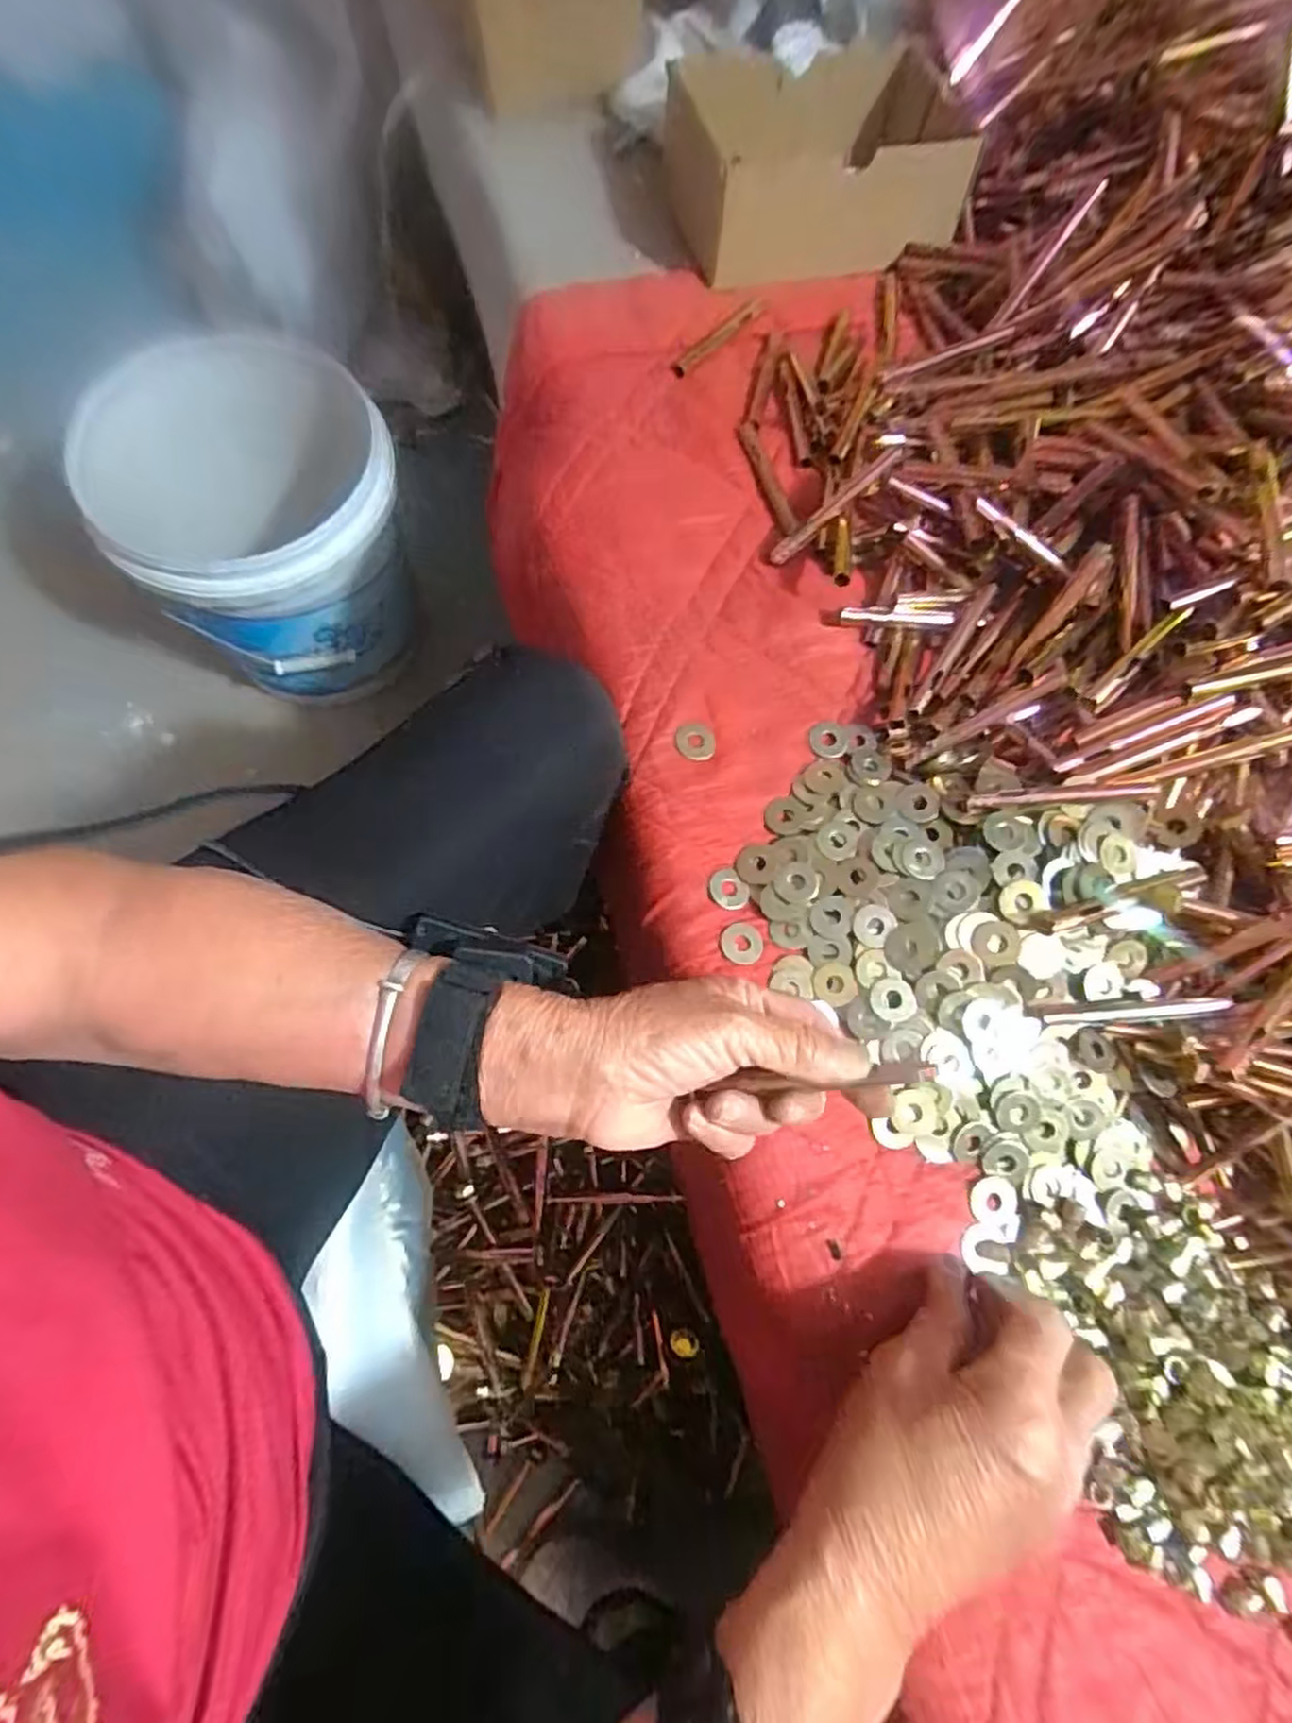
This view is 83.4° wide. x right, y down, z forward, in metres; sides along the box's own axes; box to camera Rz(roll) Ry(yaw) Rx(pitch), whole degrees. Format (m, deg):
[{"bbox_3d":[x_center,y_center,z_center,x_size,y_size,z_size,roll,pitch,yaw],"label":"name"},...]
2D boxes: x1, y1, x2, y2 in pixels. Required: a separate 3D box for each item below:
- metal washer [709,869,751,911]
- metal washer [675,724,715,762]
[{"bbox_3d":[0.043,0.015,0.376,0.019,0.004,0.021,-33,86,-22],"label":"metal washer"},{"bbox_3d":[0.027,-0.066,0.398,0.021,0.004,0.020,2,73,-6],"label":"metal washer"}]

